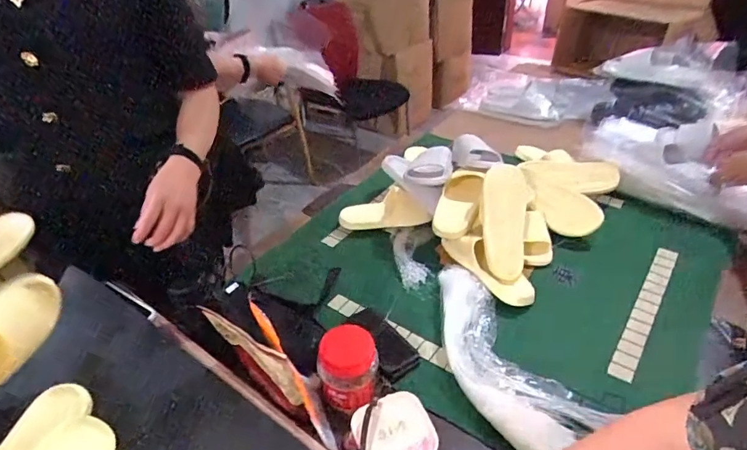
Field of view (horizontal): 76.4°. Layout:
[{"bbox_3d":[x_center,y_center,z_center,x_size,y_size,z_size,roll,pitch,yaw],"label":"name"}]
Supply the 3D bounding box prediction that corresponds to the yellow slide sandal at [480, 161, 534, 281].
[{"bbox_3d":[0.300,-0.008,1.072,0.115,0.095,0.283,6,70,11],"label":"yellow slide sandal"}]

